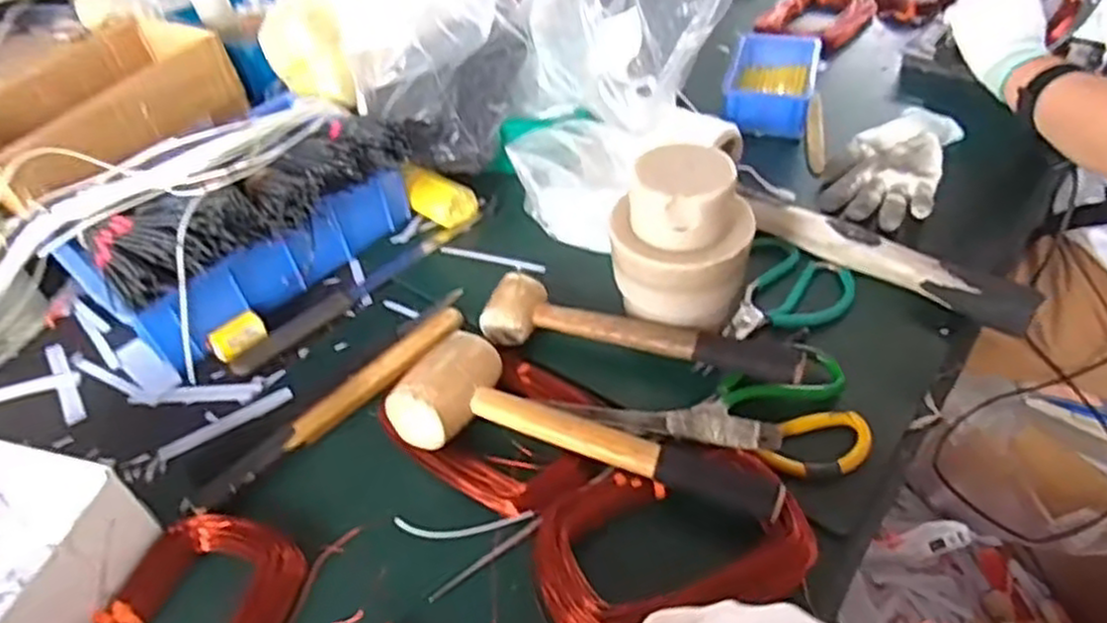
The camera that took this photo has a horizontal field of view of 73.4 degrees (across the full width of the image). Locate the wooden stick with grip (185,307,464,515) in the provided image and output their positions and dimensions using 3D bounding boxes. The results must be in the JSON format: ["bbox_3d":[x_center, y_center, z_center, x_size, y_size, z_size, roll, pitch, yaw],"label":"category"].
[{"bbox_3d":[-0.174,0.078,0.612,0.031,0.026,0.259,32,56,31],"label":"wooden stick with grip"}]

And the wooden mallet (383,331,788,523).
[{"bbox_3d":[0.016,0.097,0.530,0.275,0.055,0.095,21,51,24],"label":"wooden mallet"}]

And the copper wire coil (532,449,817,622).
[{"bbox_3d":[0.077,0.150,0.498,0.183,0.019,0.105,-17,46,-11],"label":"copper wire coil"}]

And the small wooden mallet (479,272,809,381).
[{"bbox_3d":[0.071,0.024,0.610,0.262,0.046,0.063,12,48,17],"label":"small wooden mallet"}]

